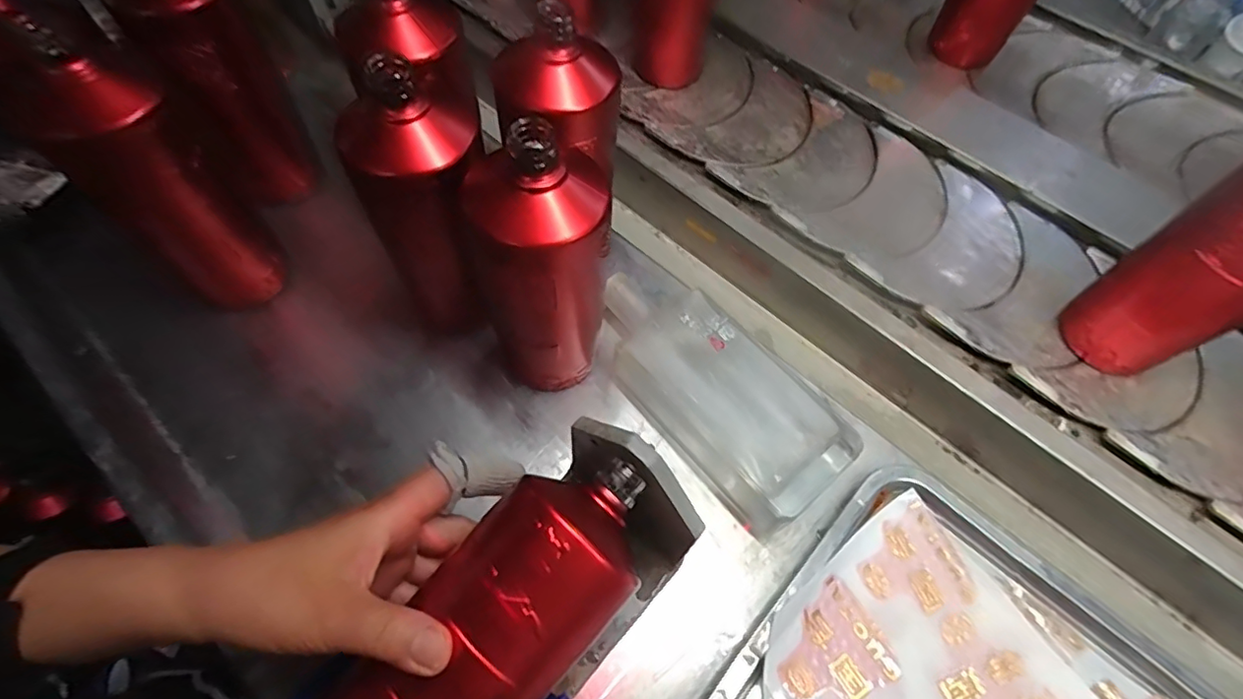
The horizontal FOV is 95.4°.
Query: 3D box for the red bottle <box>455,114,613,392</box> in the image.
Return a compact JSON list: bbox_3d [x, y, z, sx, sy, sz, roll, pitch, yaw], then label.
[{"bbox_3d":[-0.054,-0.048,0.376,0.083,0.207,0.079,-18,65,-10],"label":"red bottle"}]

